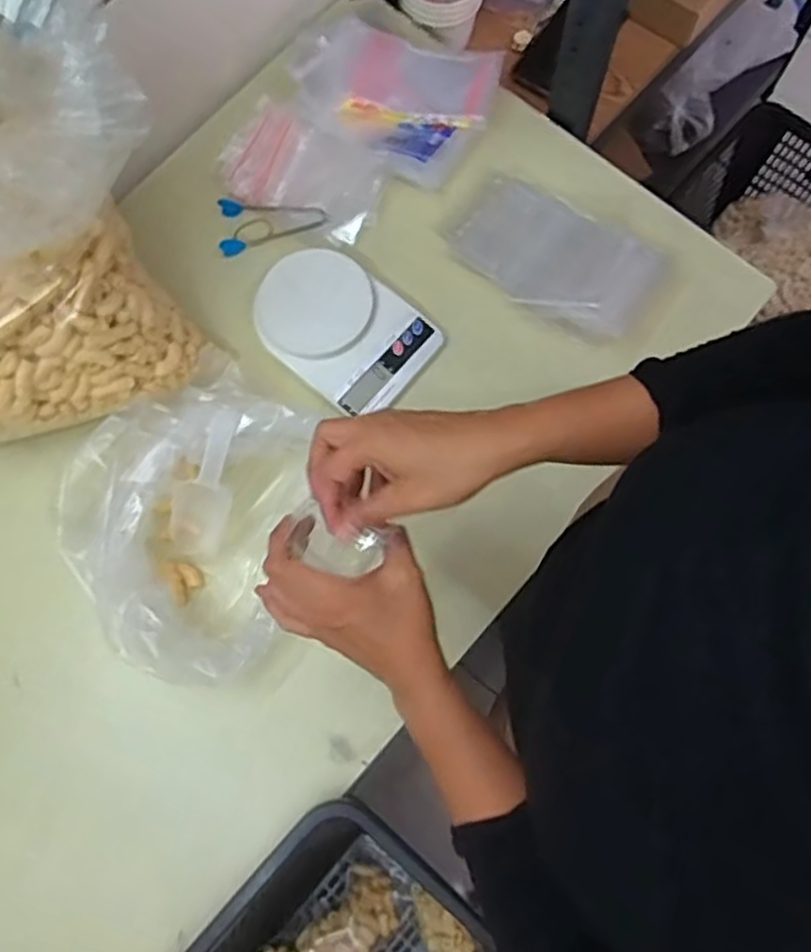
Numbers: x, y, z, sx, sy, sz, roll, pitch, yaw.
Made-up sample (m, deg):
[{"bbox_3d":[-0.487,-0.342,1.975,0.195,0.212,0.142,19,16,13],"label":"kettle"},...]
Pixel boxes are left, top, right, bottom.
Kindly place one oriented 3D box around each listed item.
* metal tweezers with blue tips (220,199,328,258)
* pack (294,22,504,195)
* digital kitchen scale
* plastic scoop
[{"bbox_3d":[-0.142,-0.267,0.788,0.112,0.013,0.060,-3,77,1],"label":"metal tweezers with blue tips"},{"bbox_3d":[-0.008,-0.425,0.812,0.212,0.033,0.171,34,80,9],"label":"pack"},{"bbox_3d":[-0.064,-0.150,0.747,0.174,0.029,0.128,38,80,9],"label":"digital kitchen scale"},{"bbox_3d":[-0.184,0.007,0.696,0.054,0.150,0.047,34,35,9],"label":"plastic scoop"}]

